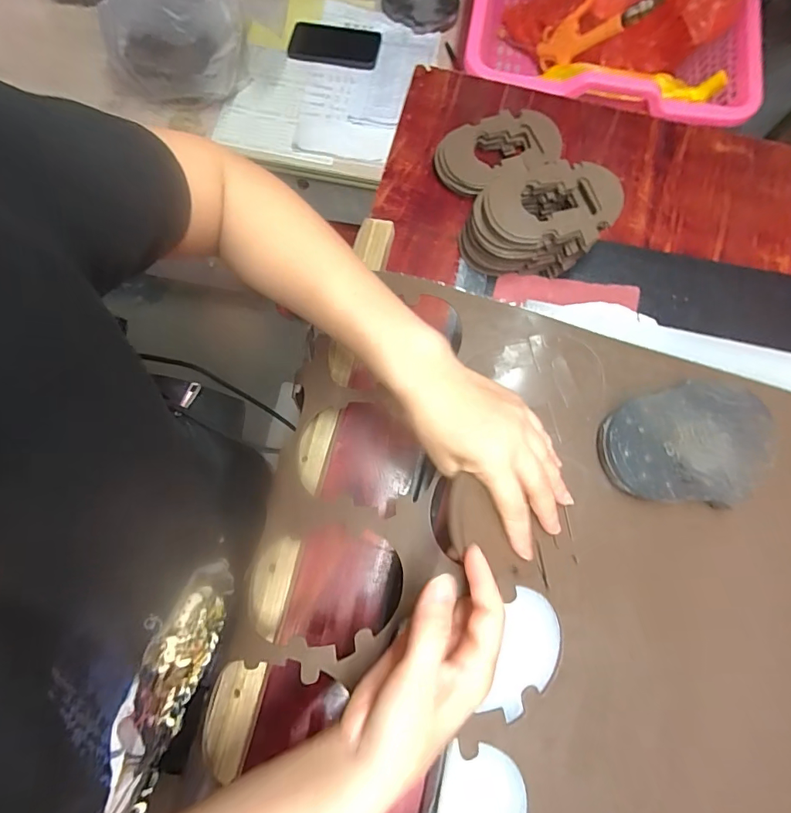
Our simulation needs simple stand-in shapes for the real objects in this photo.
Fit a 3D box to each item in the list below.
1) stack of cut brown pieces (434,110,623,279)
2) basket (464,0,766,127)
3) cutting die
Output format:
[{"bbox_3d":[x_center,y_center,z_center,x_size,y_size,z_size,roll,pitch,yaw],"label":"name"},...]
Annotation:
[{"bbox_3d":[0.126,-0.226,0.447,0.137,0.067,0.195,-11,77,-4],"label":"stack of cut brown pieces"},{"bbox_3d":[0.316,-0.597,0.665,0.379,0.209,0.502,10,77,1],"label":"basket"},{"bbox_3d":[0.228,0.032,0.350,0.131,0.029,0.091,-16,78,-5],"label":"cutting die"}]

